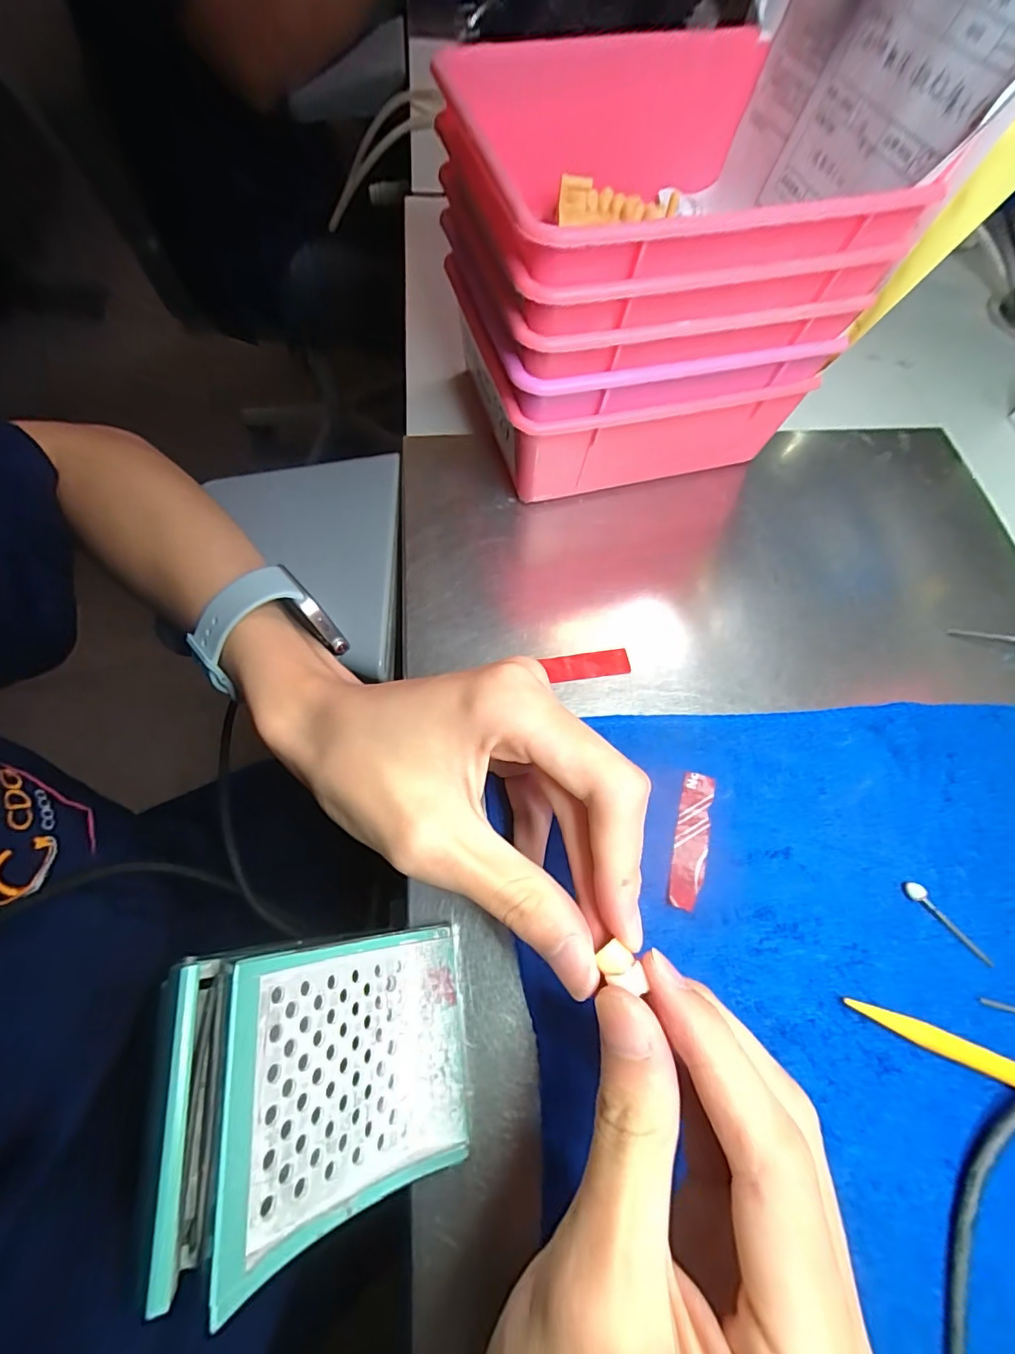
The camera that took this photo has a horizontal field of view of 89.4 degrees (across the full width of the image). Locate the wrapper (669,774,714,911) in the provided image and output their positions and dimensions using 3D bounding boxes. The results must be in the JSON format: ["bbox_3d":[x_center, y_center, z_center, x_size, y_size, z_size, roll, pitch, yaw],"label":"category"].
[{"bbox_3d":[0.082,0.072,0.227,0.015,0.004,0.058,16,66,4],"label":"wrapper"}]

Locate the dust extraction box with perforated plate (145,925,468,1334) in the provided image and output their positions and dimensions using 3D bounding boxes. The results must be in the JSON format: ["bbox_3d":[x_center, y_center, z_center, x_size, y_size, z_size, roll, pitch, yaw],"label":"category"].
[{"bbox_3d":[-0.056,0.126,0.166,0.095,0.032,0.073,17,57,-43],"label":"dust extraction box with perforated plate"}]

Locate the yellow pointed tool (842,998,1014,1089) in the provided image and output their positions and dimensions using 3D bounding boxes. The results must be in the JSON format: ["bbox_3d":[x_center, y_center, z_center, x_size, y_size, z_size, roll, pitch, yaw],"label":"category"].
[{"bbox_3d":[0.197,0.153,0.195,0.133,0.007,0.009,21,67,7],"label":"yellow pointed tool"}]

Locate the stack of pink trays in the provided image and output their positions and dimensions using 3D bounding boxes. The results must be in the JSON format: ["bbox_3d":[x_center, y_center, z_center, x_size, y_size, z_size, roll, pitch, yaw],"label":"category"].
[{"bbox_3d":[0.059,-0.215,0.279,0.165,0.142,0.182,-14,67,-8],"label":"stack of pink trays"}]

